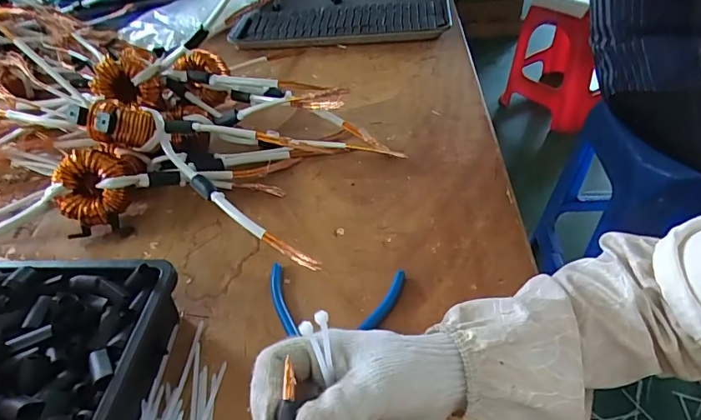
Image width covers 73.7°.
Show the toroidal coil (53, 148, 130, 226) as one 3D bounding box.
[{"bbox_3d":[-0.277,-0.016,0.512,0.070,0.091,0.050,-29,47,-21],"label":"toroidal coil"}]

